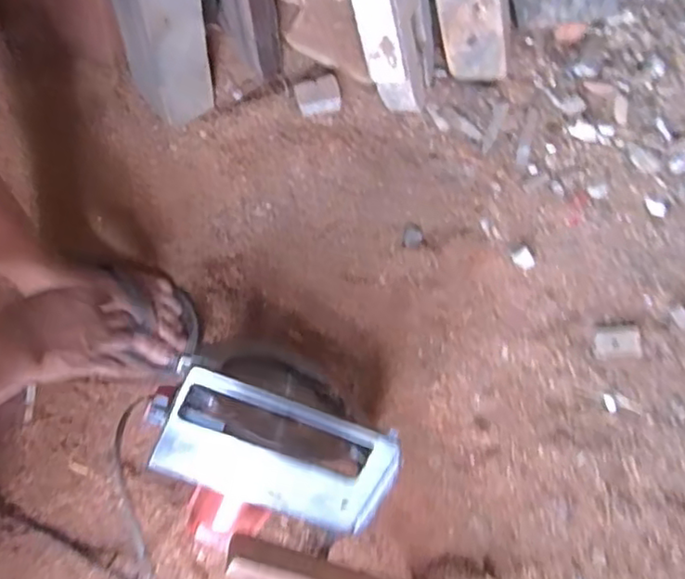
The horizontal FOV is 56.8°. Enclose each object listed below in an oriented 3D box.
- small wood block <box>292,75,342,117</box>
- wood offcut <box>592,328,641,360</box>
[{"bbox_3d":[-0.035,-0.274,0.904,0.063,0.031,0.045,-14,77,-2],"label":"small wood block"},{"bbox_3d":[0.358,0.071,0.826,0.058,0.015,0.040,-2,77,1],"label":"wood offcut"}]

